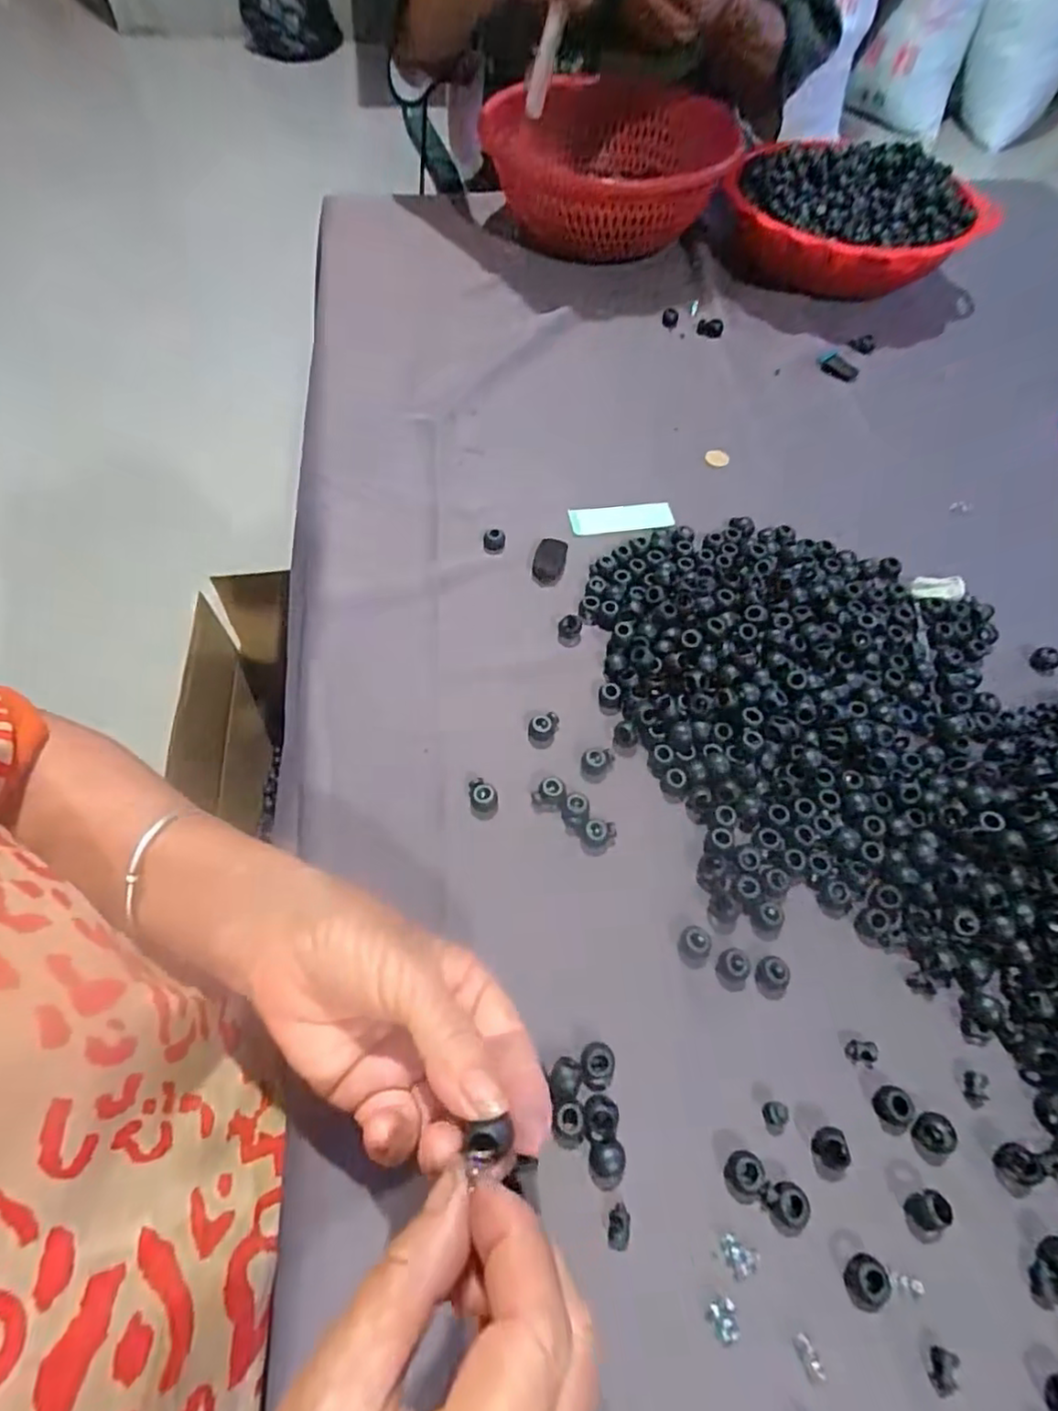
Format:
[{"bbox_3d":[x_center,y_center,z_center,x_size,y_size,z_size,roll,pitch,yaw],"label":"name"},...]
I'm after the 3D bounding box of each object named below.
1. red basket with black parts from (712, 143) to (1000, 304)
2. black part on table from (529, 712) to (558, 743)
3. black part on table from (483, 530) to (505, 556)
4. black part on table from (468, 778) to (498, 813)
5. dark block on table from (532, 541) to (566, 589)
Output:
[{"bbox_3d":[0.322,-0.481,0.652,0.245,0.094,0.179,20,60,10],"label":"red basket with black parts"},{"bbox_3d":[0.009,0.013,0.387,0.018,0.010,0.016,-4,59,-4],"label":"black part on table"},{"bbox_3d":[-0.025,-0.119,0.463,0.016,0.013,0.014,-3,59,-4],"label":"black part on table"},{"bbox_3d":[-0.026,0.053,0.364,0.015,0.015,0.017,-7,59,-6],"label":"black part on table"},{"bbox_3d":[0.015,-0.102,0.454,0.022,0.012,0.036,9,59,4],"label":"dark block on table"}]

